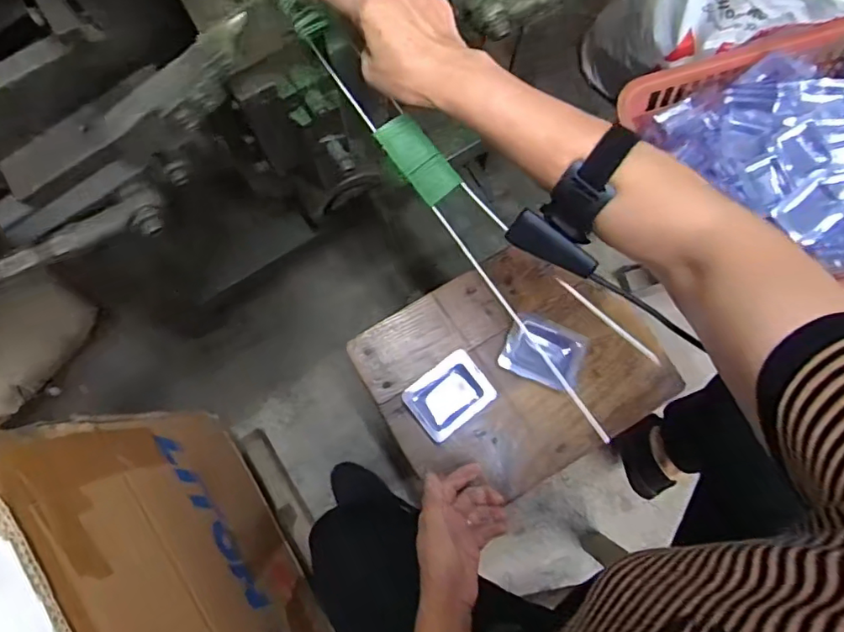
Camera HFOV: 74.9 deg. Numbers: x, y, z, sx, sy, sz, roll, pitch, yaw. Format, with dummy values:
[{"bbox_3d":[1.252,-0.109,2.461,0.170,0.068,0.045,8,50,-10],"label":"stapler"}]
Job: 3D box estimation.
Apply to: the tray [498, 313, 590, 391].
[{"bbox_3d":[0.139,0.042,0.622,0.089,0.015,0.070,26,81,5],"label":"tray"}]

